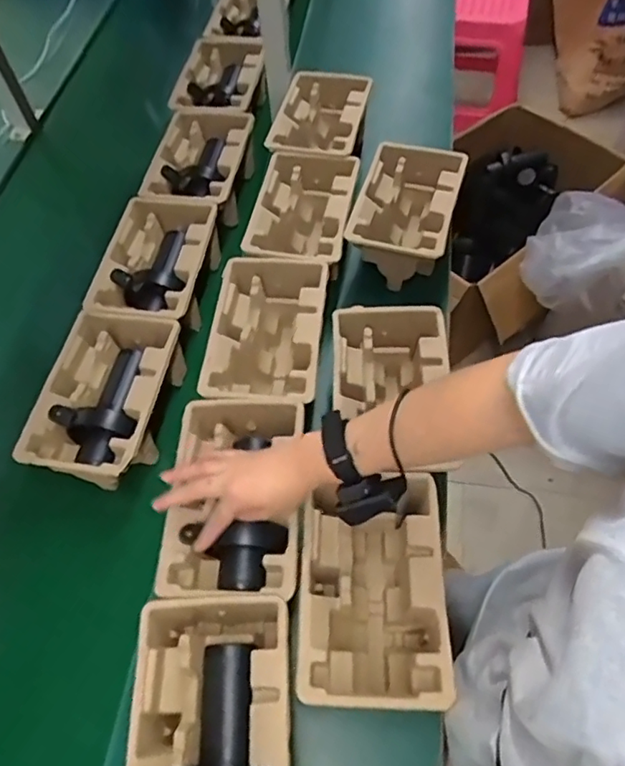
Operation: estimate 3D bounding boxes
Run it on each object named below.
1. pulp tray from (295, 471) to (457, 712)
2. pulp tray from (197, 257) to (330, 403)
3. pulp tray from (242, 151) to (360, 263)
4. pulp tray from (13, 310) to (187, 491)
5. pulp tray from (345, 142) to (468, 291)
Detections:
[{"bbox_3d":[0.063,0.238,0.612,0.145,0.117,0.203,0,59,2],"label":"pulp tray"},{"bbox_3d":[-0.057,-0.057,0.788,0.151,0.119,0.237,4,59,5],"label":"pulp tray"},{"bbox_3d":[-0.015,-0.252,0.893,0.149,0.108,0.222,8,59,7],"label":"pulp tray"},{"bbox_3d":[-0.270,0.027,0.744,0.145,0.089,0.234,7,59,6],"label":"pulp tray"},{"bbox_3d":[0.151,-0.261,0.907,0.142,0.133,0.224,14,60,11],"label":"pulp tray"}]

